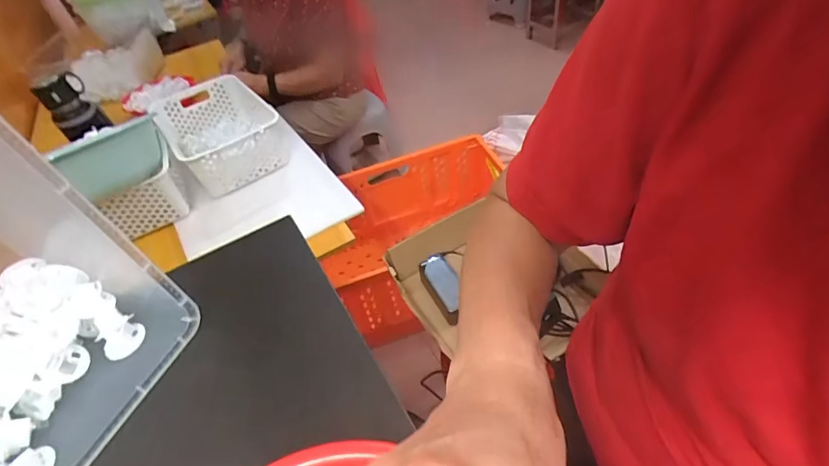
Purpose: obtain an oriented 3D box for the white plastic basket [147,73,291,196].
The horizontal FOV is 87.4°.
[{"bbox_3d":[-0.443,-0.237,0.986,0.200,0.117,0.322,-31,49,-19],"label":"white plastic basket"}]

